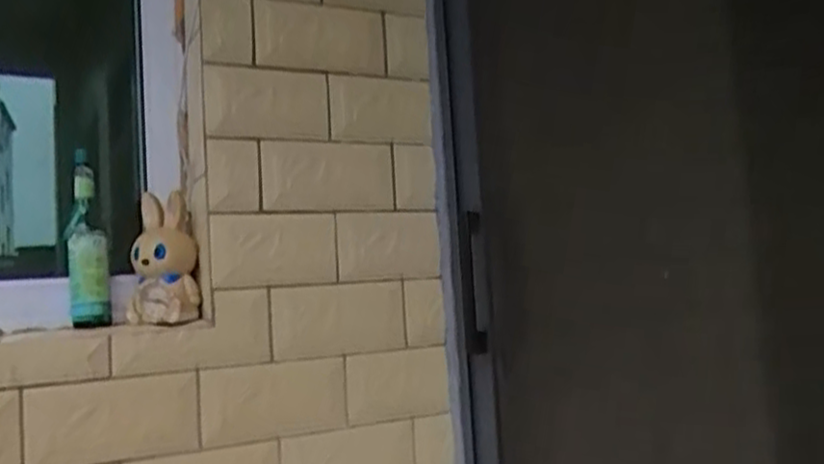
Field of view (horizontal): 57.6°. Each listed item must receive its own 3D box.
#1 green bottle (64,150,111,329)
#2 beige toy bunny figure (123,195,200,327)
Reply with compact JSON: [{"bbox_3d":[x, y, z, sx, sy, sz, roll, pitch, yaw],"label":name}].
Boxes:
[{"bbox_3d":[-0.430,0.012,0.989,0.048,0.222,0.043,-2,-4,-30],"label":"green bottle"},{"bbox_3d":[-0.337,0.036,1.008,0.088,0.164,0.070,-3,-4,-20],"label":"beige toy bunny figure"}]

